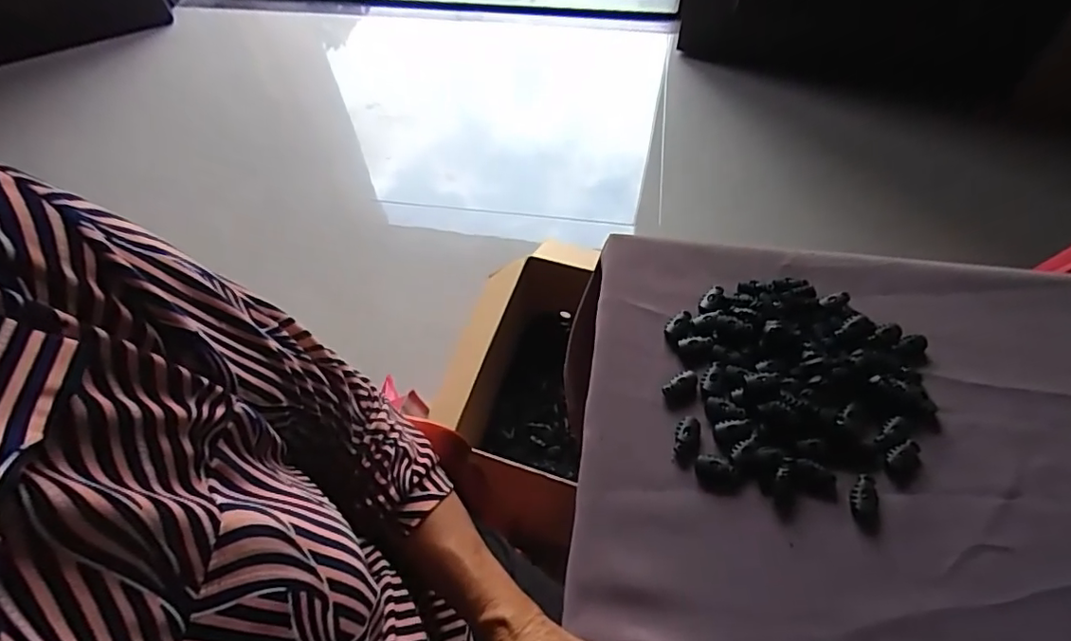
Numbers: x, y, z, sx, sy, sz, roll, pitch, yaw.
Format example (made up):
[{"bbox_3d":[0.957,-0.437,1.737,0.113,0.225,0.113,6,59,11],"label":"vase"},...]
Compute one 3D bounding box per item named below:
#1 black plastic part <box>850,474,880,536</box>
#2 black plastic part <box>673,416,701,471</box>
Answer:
[{"bbox_3d":[0.227,0.126,0.384,0.018,0.005,0.038,8,59,8],"label":"black plastic part"},{"bbox_3d":[0.112,0.090,0.412,0.017,0.007,0.038,13,60,10],"label":"black plastic part"}]

